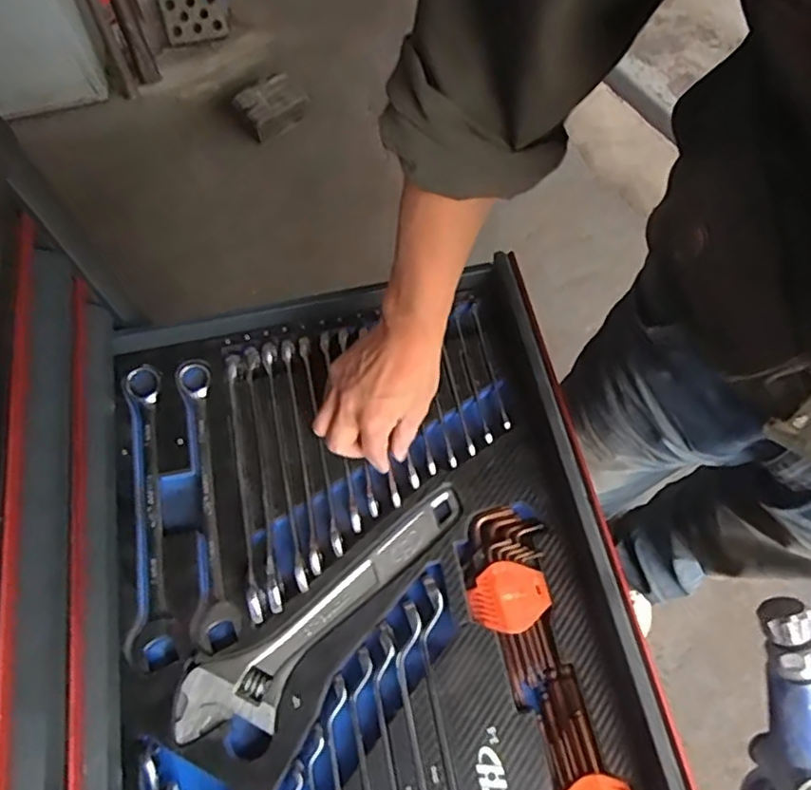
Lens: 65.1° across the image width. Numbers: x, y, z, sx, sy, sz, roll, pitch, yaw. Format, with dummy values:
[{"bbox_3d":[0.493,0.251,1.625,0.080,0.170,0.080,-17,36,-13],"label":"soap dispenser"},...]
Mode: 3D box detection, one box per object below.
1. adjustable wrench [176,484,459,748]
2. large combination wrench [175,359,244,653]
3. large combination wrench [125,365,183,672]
[{"bbox_3d":[-0.065,0.179,0.537,0.286,0.017,0.065,-41,73,-14],"label":"adjustable wrench"},{"bbox_3d":[-0.184,0.090,0.583,0.038,0.017,0.263,-13,68,-4],"label":"large combination wrench"},{"bbox_3d":[-0.231,0.099,0.580,0.039,0.018,0.271,-10,68,-3],"label":"large combination wrench"}]

